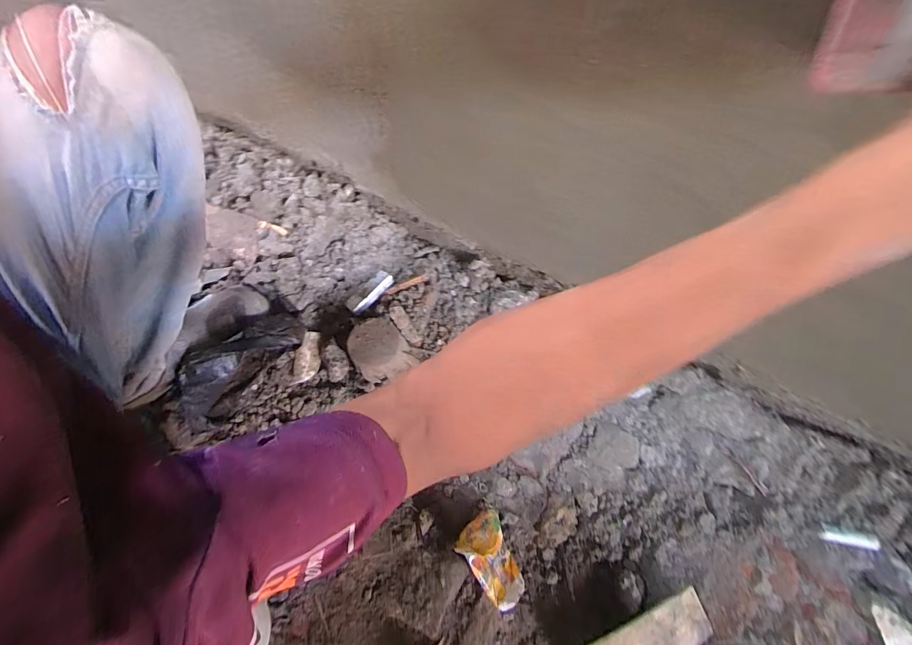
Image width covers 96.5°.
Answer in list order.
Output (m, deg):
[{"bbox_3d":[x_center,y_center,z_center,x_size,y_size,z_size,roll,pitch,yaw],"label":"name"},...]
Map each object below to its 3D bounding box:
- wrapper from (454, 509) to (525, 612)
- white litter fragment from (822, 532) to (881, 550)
[{"bbox_3d":[0.050,0.311,0.526,0.062,0.070,0.105,-29,76,-8],"label":"wrapper"},{"bbox_3d":[0.552,0.303,0.570,0.069,0.020,0.017,10,74,2],"label":"white litter fragment"}]

